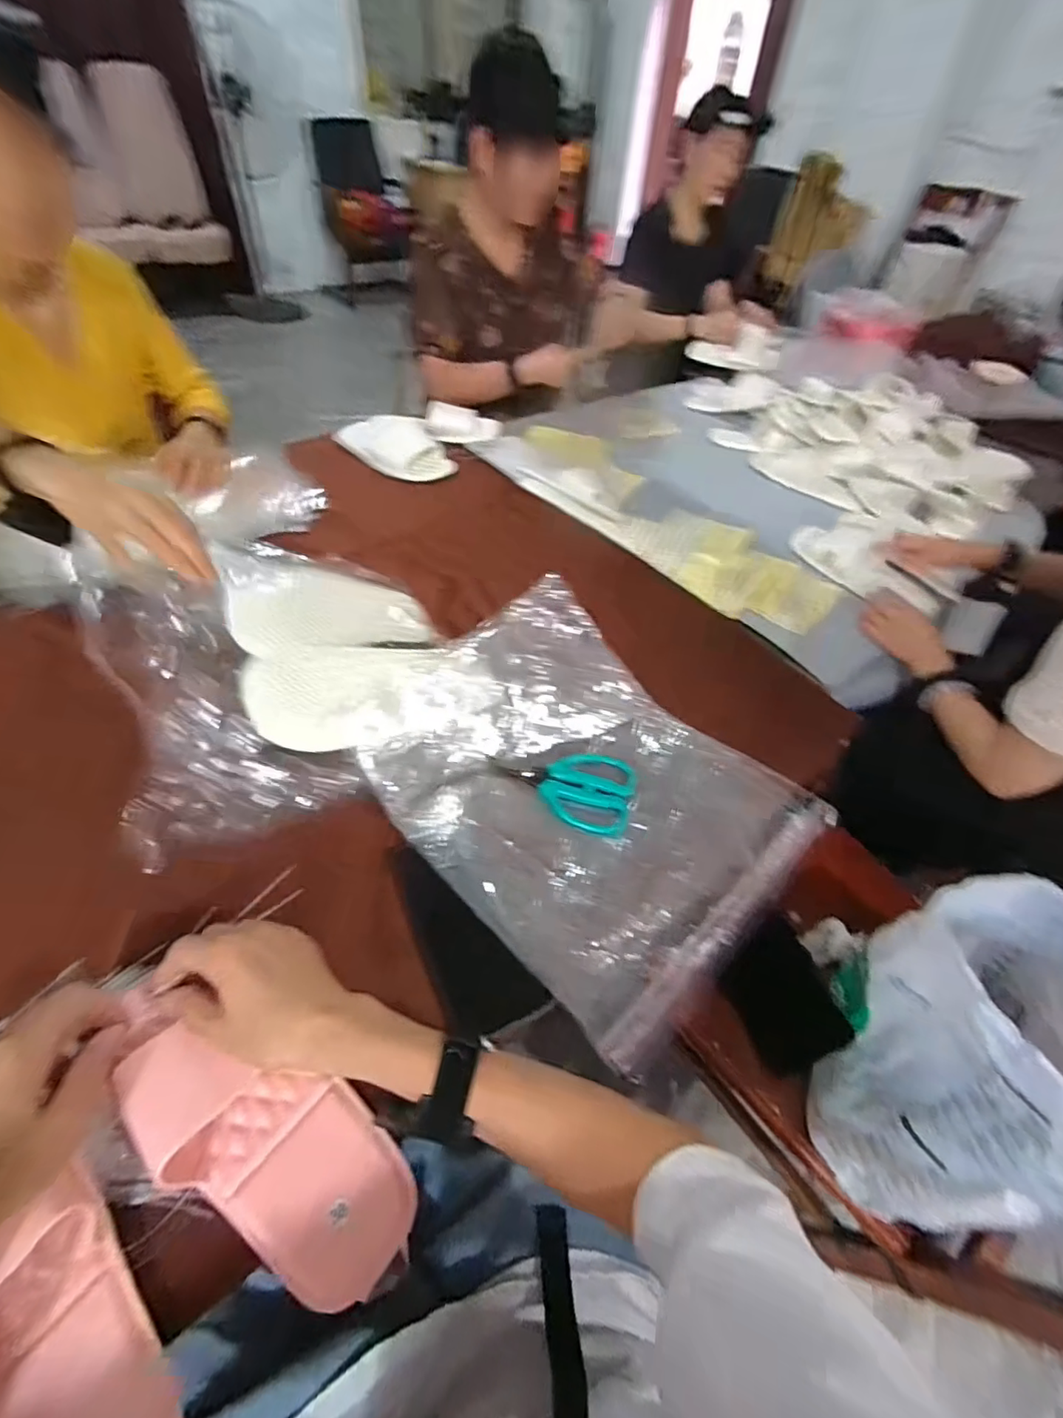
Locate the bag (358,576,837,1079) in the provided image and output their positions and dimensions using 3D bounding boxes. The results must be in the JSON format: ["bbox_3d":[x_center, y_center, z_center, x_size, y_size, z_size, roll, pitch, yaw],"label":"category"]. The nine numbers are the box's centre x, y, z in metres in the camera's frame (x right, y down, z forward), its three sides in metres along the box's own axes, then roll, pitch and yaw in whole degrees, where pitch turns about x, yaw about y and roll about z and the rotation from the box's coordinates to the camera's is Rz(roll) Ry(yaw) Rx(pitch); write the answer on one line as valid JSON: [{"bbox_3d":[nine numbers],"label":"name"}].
[{"bbox_3d":[0.043,0.067,0.509,0.280,0.076,0.352,-35,60,-30],"label":"bag"}]

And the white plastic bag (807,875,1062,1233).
[{"bbox_3d":[0.496,0.355,0.608,0.256,0.265,0.346,24,51,15],"label":"white plastic bag"}]

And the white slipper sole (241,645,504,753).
[{"bbox_3d":[-0.140,-0.014,0.532,0.226,0.018,0.100,-1,70,-21],"label":"white slipper sole"}]

